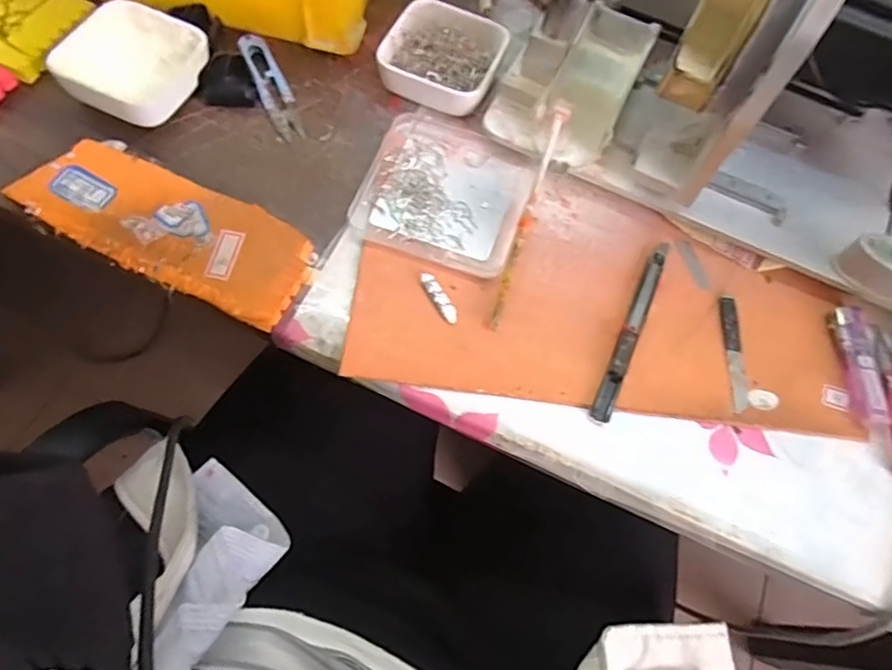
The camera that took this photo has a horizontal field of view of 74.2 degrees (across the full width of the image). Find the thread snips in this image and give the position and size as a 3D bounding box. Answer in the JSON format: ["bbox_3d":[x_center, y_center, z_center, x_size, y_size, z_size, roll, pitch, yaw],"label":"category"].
[{"bbox_3d":[-0.128,-0.184,0.427,0.022,0.012,0.097,-23,70,-15],"label":"thread snips"}]

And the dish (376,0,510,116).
[{"bbox_3d":[-0.003,-0.203,0.435,0.081,0.022,0.081,24,66,5],"label":"dish"}]

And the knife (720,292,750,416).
[{"bbox_3d":[0.183,0.011,0.372,0.011,0.004,0.079,6,65,-3],"label":"knife"}]

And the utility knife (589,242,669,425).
[{"bbox_3d":[0.118,-0.006,0.368,0.012,0.010,0.133,25,66,6],"label":"utility knife"}]

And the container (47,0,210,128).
[{"bbox_3d":[-0.217,-0.190,0.412,0.082,0.033,0.085,20,65,4],"label":"container"}]

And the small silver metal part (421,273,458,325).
[{"bbox_3d":[-0.004,-0.024,0.367,0.010,0.004,0.038,-29,71,-17],"label":"small silver metal part"}]

